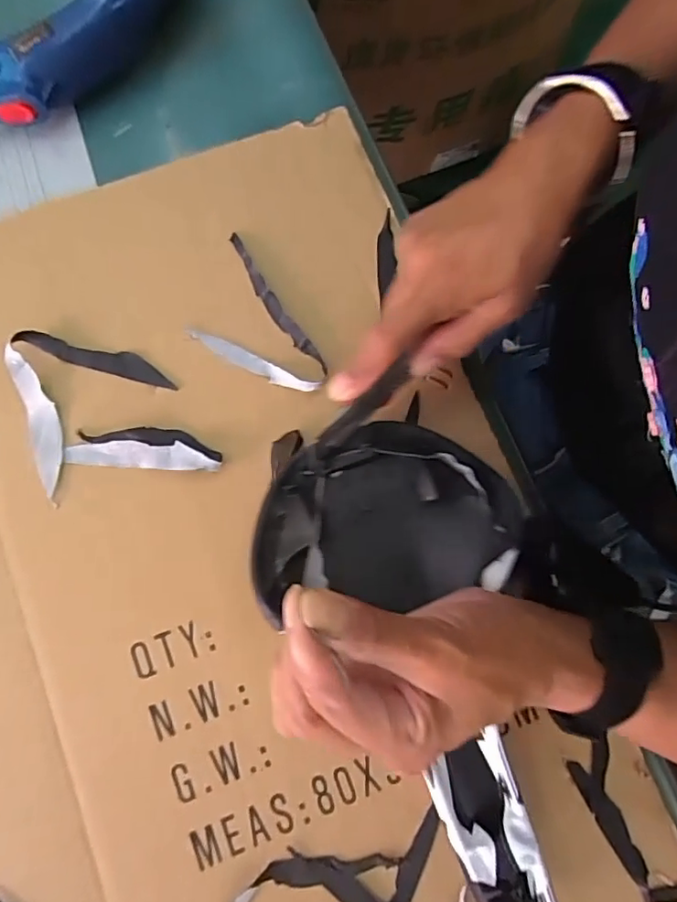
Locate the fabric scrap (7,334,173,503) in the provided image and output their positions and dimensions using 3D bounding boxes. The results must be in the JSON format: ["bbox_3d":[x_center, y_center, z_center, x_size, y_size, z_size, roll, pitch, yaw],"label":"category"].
[{"bbox_3d":[-0.166,-0.030,0.331,0.090,0.012,0.096,33,81,5],"label":"fabric scrap"}]

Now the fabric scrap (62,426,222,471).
[{"bbox_3d":[-0.116,-0.002,0.328,0.092,0.010,0.024,3,80,-1],"label":"fabric scrap"}]

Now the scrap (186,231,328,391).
[{"bbox_3d":[-0.057,-0.076,0.343,0.057,0.009,0.113,-33,82,-7],"label":"scrap"}]

